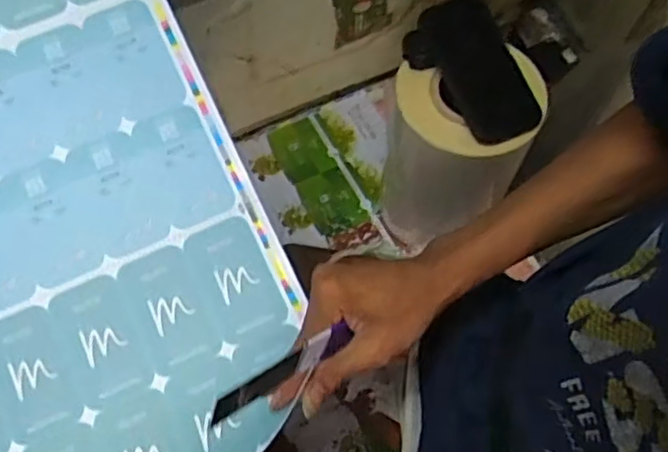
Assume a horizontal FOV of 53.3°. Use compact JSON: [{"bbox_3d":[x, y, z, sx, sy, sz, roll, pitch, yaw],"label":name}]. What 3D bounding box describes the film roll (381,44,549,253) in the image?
[{"bbox_3d":[0.153,-0.090,0.874,0.170,0.306,0.150,5,66,0],"label":"film roll"}]

